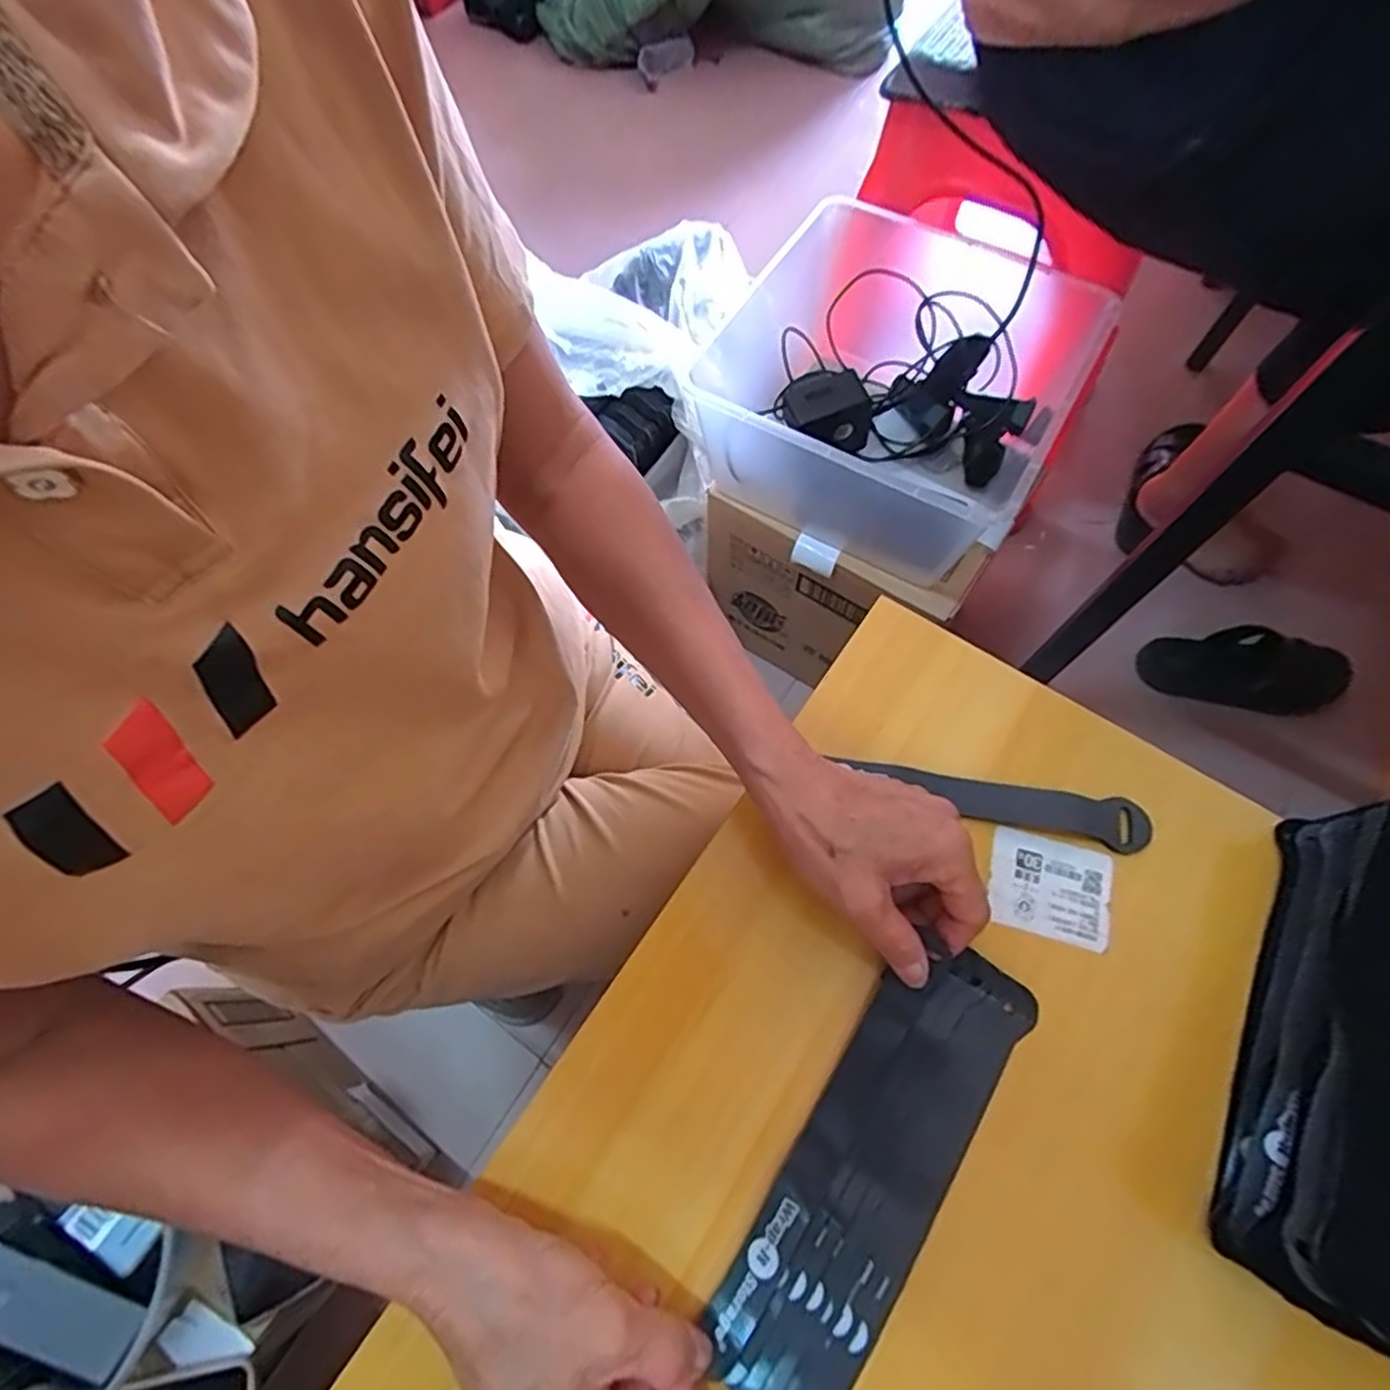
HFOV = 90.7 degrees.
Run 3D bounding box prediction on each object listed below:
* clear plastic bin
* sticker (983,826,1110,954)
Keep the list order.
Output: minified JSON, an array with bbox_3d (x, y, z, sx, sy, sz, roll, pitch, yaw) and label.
[{"bbox_3d":[0.177,-0.283,0.669,0.323,0.156,0.300,28,70,13],"label":"clear plastic bin"},{"bbox_3d":[0.180,0.098,0.348,0.059,0.004,0.048,15,72,7],"label":"sticker"}]

